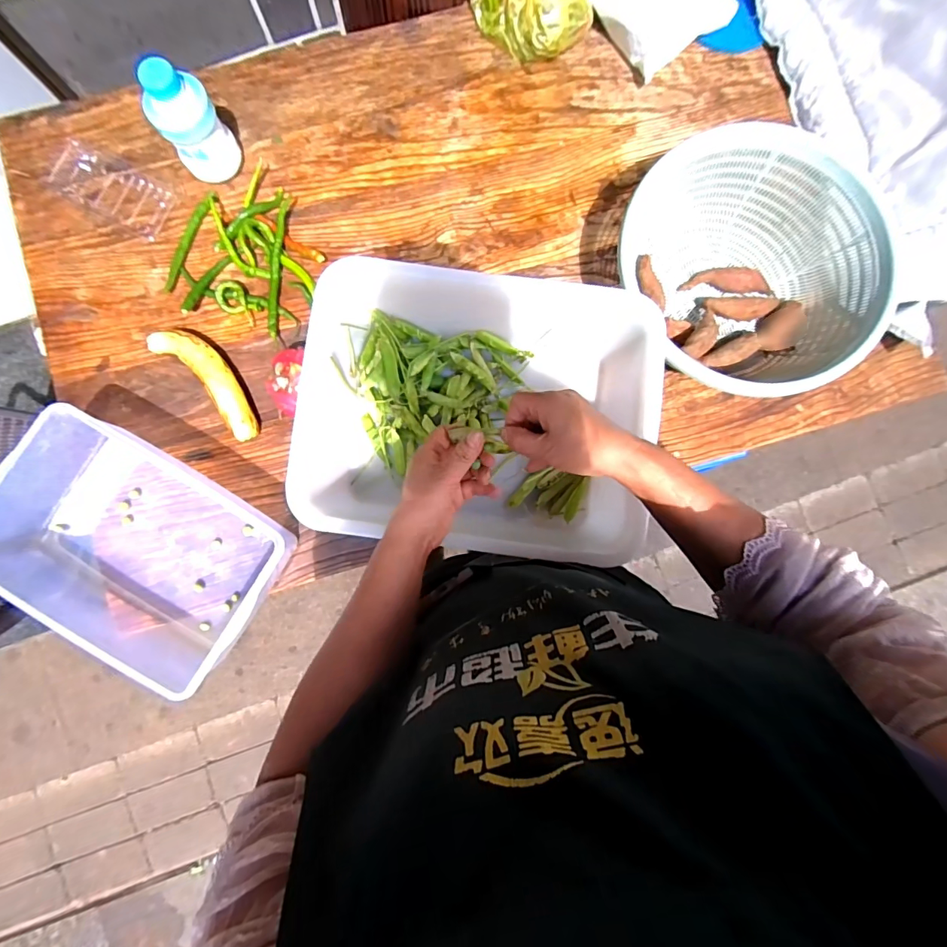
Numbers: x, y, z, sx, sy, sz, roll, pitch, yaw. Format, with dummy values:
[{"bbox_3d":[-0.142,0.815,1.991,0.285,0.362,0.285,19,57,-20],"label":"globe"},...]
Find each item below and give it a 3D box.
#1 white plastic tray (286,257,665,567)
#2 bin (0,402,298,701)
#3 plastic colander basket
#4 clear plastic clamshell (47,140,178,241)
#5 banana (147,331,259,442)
[{"bbox_3d":[0.004,-0.080,0.564,0.397,0.131,0.331,7,85,-1],"label":"white plastic tray"},{"bbox_3d":[-0.406,0.094,0.559,0.323,0.118,0.219,30,85,1],"label":"bin"},{"bbox_3d":[0.340,-0.256,0.592,0.297,0.136,0.325,0,84,-1],"label":"plastic colander basket"},{"bbox_3d":[-0.505,-0.401,0.632,0.169,0.020,0.084,28,86,0],"label":"clear plastic clamshell"},{"bbox_3d":[-0.354,-0.127,0.613,0.060,0.038,0.186,-44,88,-5],"label":"banana"}]

